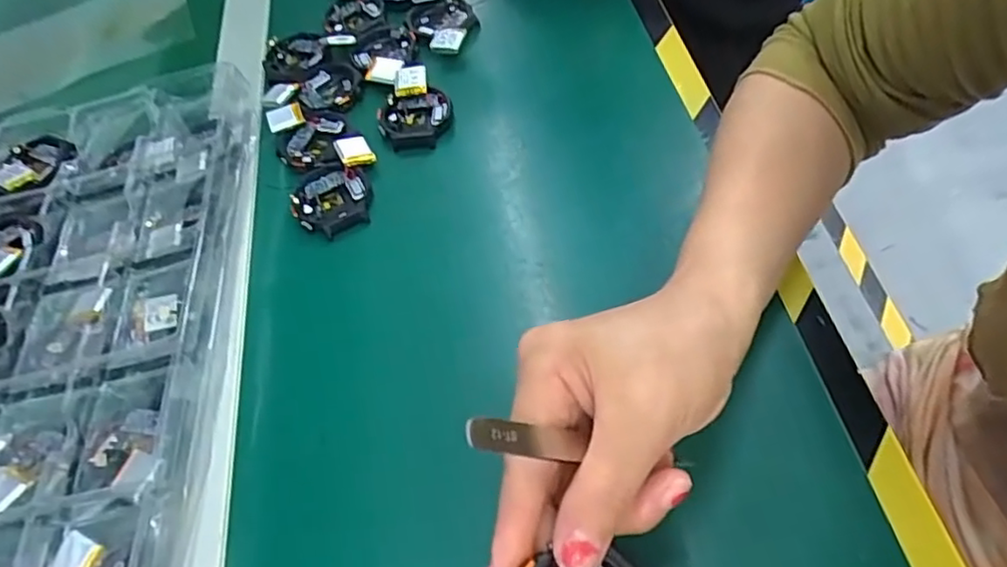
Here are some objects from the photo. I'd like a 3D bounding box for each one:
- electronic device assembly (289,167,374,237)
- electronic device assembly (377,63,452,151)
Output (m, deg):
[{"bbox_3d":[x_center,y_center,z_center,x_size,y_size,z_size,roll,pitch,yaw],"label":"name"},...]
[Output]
[{"bbox_3d":[-0.107,-0.053,0.399,0.047,0.010,0.049,-5,57,8],"label":"electronic device assembly"},{"bbox_3d":[-0.061,-0.119,0.431,0.047,0.019,0.064,-17,56,0],"label":"electronic device assembly"}]

